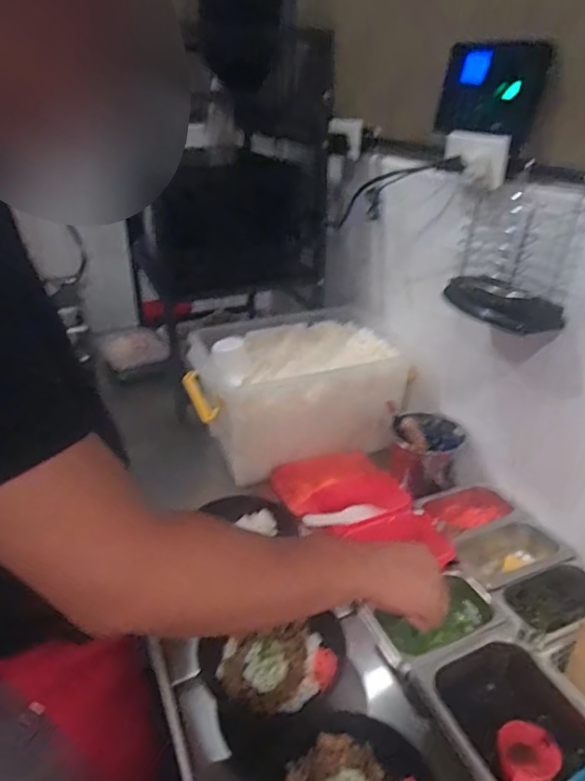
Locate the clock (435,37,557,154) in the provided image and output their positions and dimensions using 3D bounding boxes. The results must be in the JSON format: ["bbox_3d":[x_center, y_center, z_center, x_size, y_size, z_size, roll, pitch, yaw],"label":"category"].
[{"bbox_3d":[0.287,-0.444,0.780,0.022,0.132,0.175,-18,42,-37],"label":"clock"}]

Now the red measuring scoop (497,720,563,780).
[{"bbox_3d":[0.238,0.406,0.546,0.061,0.031,0.159,21,12,30],"label":"red measuring scoop"}]

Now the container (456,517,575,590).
[{"bbox_3d":[0.326,0.263,0.809,0.173,0.073,0.106,-11,33,-18],"label":"container"}]

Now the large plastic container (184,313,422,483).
[{"bbox_3d":[0.002,-0.005,1.113,0.421,0.197,0.326,-15,35,-24],"label":"large plastic container"}]

